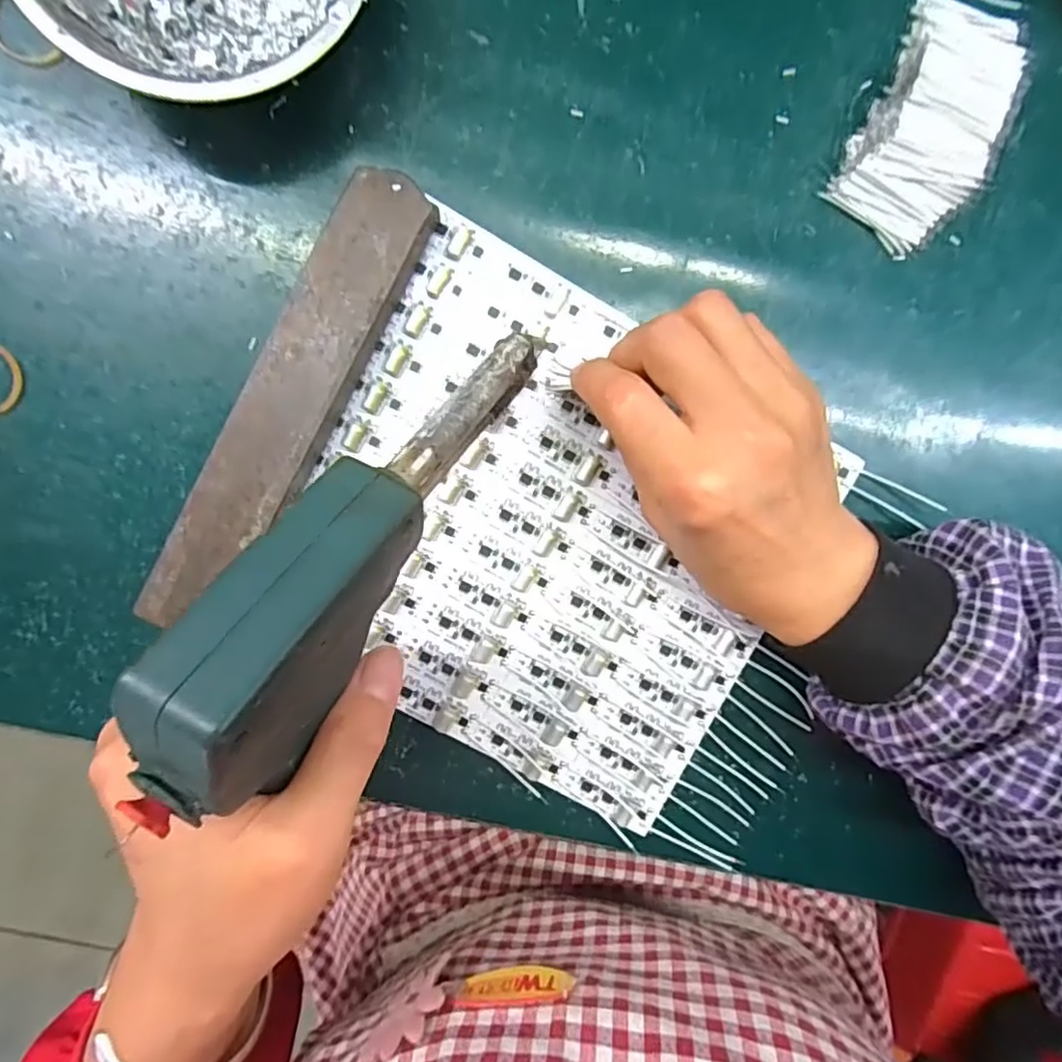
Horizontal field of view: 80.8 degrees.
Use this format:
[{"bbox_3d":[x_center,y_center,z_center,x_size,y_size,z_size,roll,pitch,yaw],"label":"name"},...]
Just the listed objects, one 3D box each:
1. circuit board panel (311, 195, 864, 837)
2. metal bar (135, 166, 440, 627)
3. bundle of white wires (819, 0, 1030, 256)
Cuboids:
[{"bbox_3d":[0.010,0.003,0.272,0.206,0.008,0.192,30,93,-7],"label":"circuit board panel"},{"bbox_3d":[-0.097,-0.050,0.252,0.037,0.018,0.192,27,94,-7],"label":"metal bar"},{"bbox_3d":[0.170,-0.174,0.258,0.053,0.016,0.104,25,94,-7],"label":"bundle of white wires"}]

